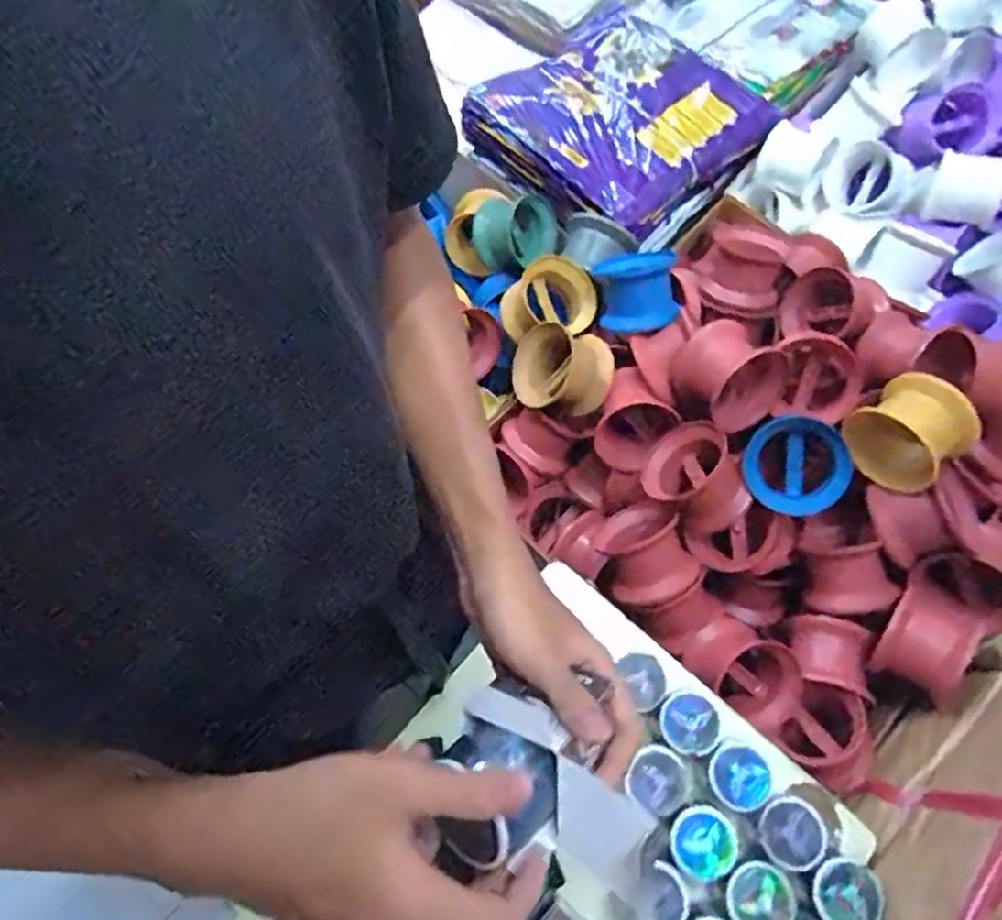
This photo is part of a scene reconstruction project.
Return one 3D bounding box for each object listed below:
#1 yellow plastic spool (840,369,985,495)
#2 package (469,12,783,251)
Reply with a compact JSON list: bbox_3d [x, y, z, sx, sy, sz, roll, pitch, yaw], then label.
[{"bbox_3d":[0.462,-0.032,0.754,0.080,0.115,0.110,-31,72,-9],"label":"yellow plastic spool"},{"bbox_3d":[0.191,-0.542,1.082,0.381,0.087,0.358,-40,74,-12],"label":"package"}]

